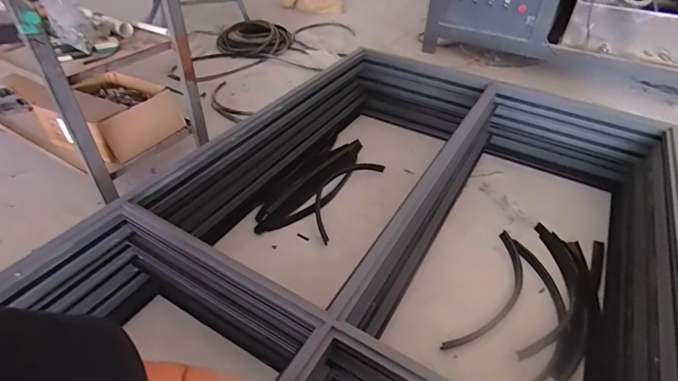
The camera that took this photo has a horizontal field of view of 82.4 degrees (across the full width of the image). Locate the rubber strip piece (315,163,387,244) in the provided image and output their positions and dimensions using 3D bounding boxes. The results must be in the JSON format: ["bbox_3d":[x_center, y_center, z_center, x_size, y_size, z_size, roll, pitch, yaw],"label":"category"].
[{"bbox_3d":[0.004,0.009,1.364,0.149,0.015,0.430,20,45,21],"label":"rubber strip piece"}]

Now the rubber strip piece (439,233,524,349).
[{"bbox_3d":[0.442,0.282,1.089,0.115,0.022,0.473,25,46,25],"label":"rubber strip piece"}]

